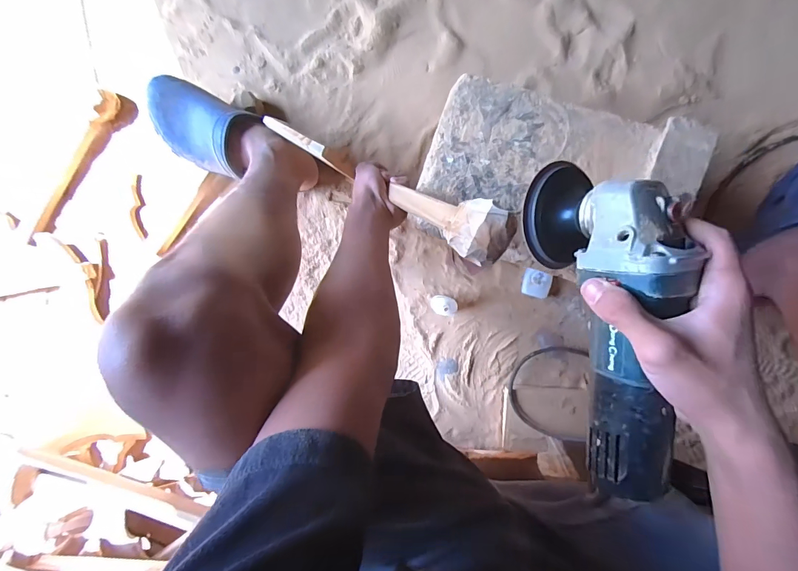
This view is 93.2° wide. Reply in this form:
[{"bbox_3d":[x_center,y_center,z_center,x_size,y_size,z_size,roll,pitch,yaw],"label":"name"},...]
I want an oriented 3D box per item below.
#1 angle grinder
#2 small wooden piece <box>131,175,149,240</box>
[{"bbox_3d":[0.170,0.030,0.297,0.097,0.090,0.274,-8,88,6],"label":"angle grinder"},{"bbox_3d":[-0.495,-0.147,0.714,0.030,0.009,0.118,-4,97,5],"label":"small wooden piece"}]

